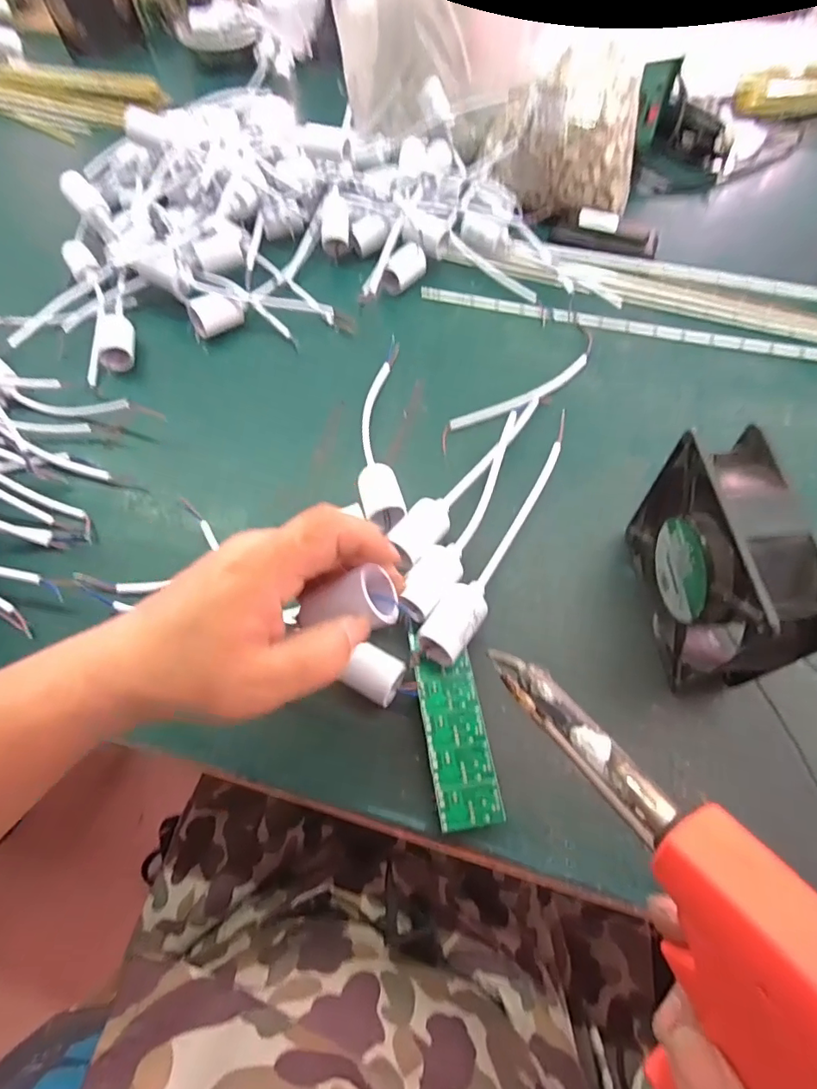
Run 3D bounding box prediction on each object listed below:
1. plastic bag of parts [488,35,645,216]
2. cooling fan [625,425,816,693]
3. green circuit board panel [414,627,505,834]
[{"bbox_3d":[0.160,-0.413,0.509,0.141,0.121,0.076,-4,62,0],"label":"plastic bag of parts"},{"bbox_3d":[0.178,0.015,0.301,0.044,0.126,0.123,-6,62,-1],"label":"cooling fan"},{"bbox_3d":[0.027,0.106,0.305,0.035,0.004,0.112,-7,61,-7],"label":"green circuit board panel"}]

